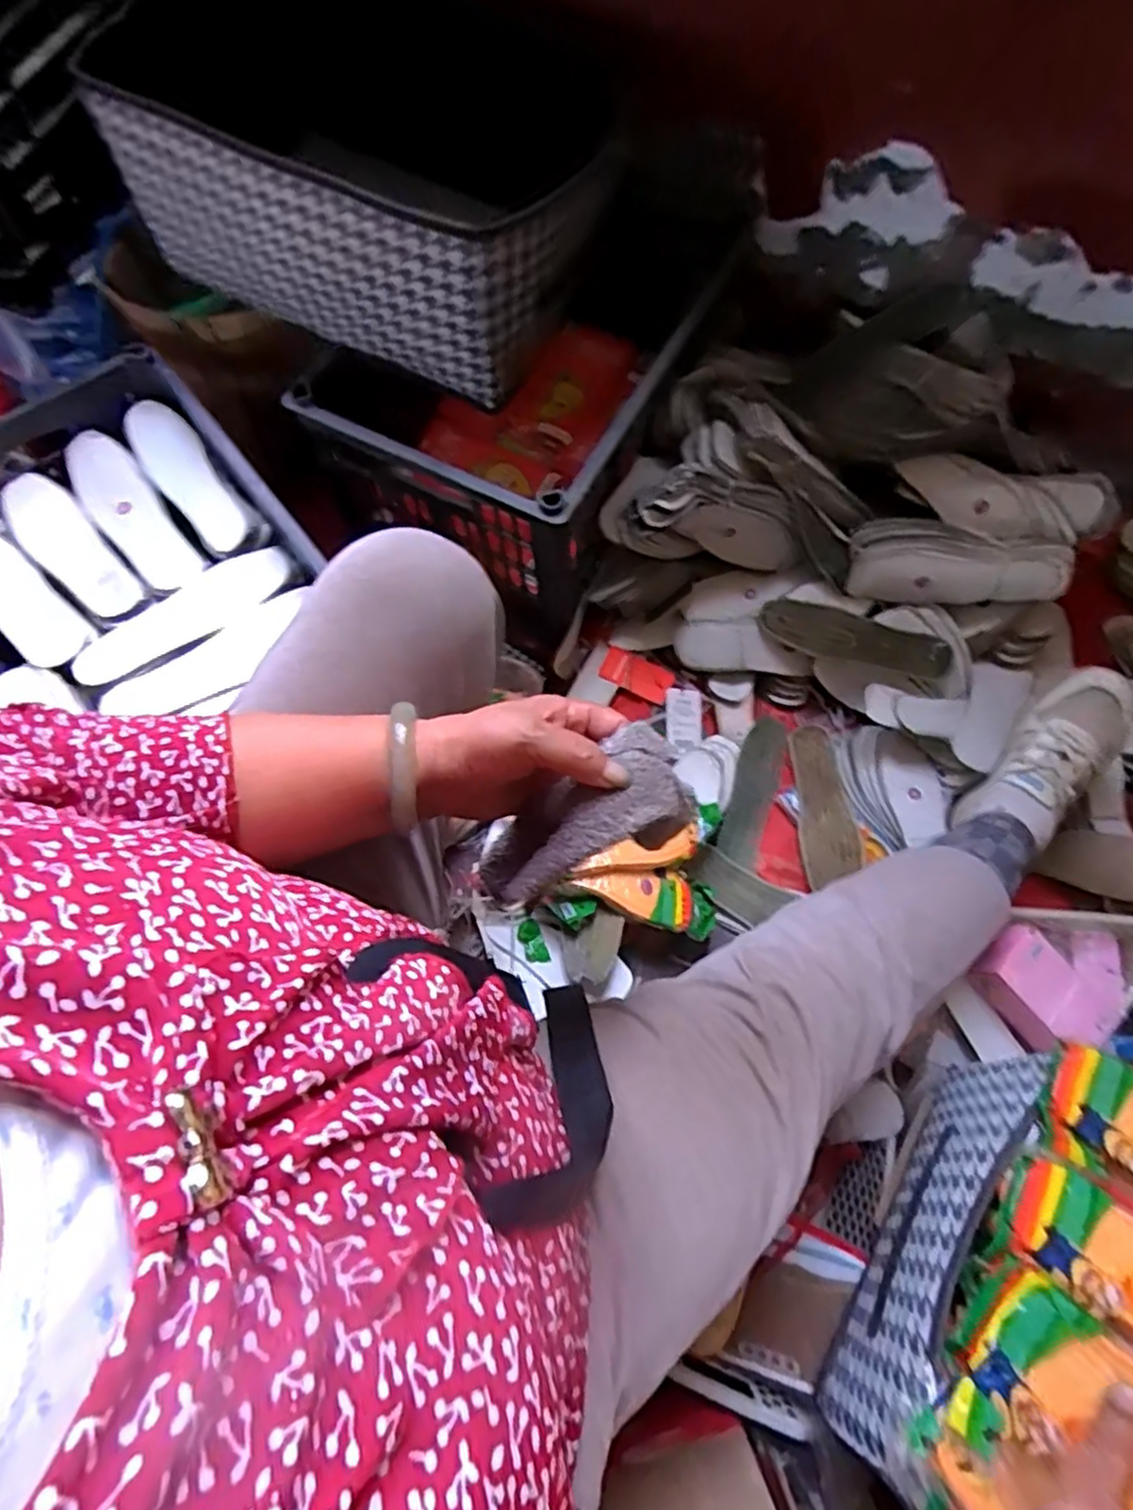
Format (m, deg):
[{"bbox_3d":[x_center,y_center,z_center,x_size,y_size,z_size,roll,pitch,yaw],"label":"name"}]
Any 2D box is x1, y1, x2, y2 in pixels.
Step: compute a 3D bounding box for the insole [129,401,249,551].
[{"bbox_3d":[-0.410,-0.302,0.755,0.066,0.022,0.217,-34,70,-13],"label":"insole"}]

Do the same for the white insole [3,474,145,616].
[{"bbox_3d":[-0.534,-0.221,0.759,0.216,0.035,0.069,42,74,18],"label":"white insole"}]

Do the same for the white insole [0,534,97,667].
[{"bbox_3d":[-0.600,-0.178,0.747,0.204,0.020,0.074,42,73,0],"label":"white insole"}]

